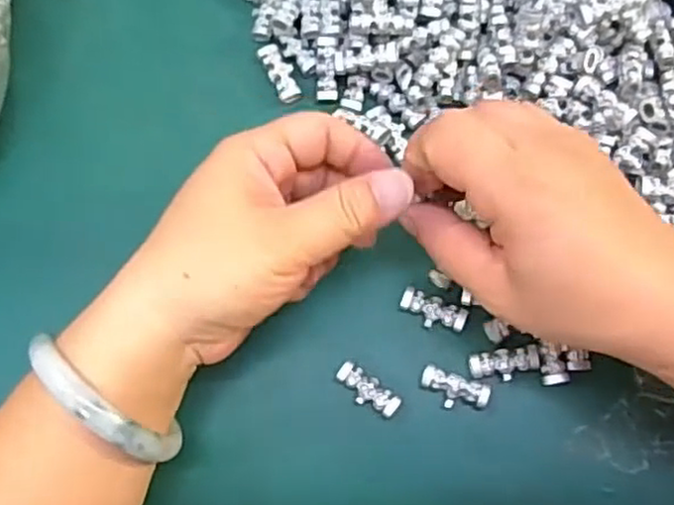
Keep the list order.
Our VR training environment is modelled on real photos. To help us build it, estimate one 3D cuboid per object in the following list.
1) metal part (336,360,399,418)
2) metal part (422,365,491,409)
[{"bbox_3d":[0.013,0.060,0.301,0.030,0.006,0.013,39,80,9],"label":"metal part"},{"bbox_3d":[0.052,0.060,0.300,0.030,0.007,0.014,15,77,5],"label":"metal part"}]

